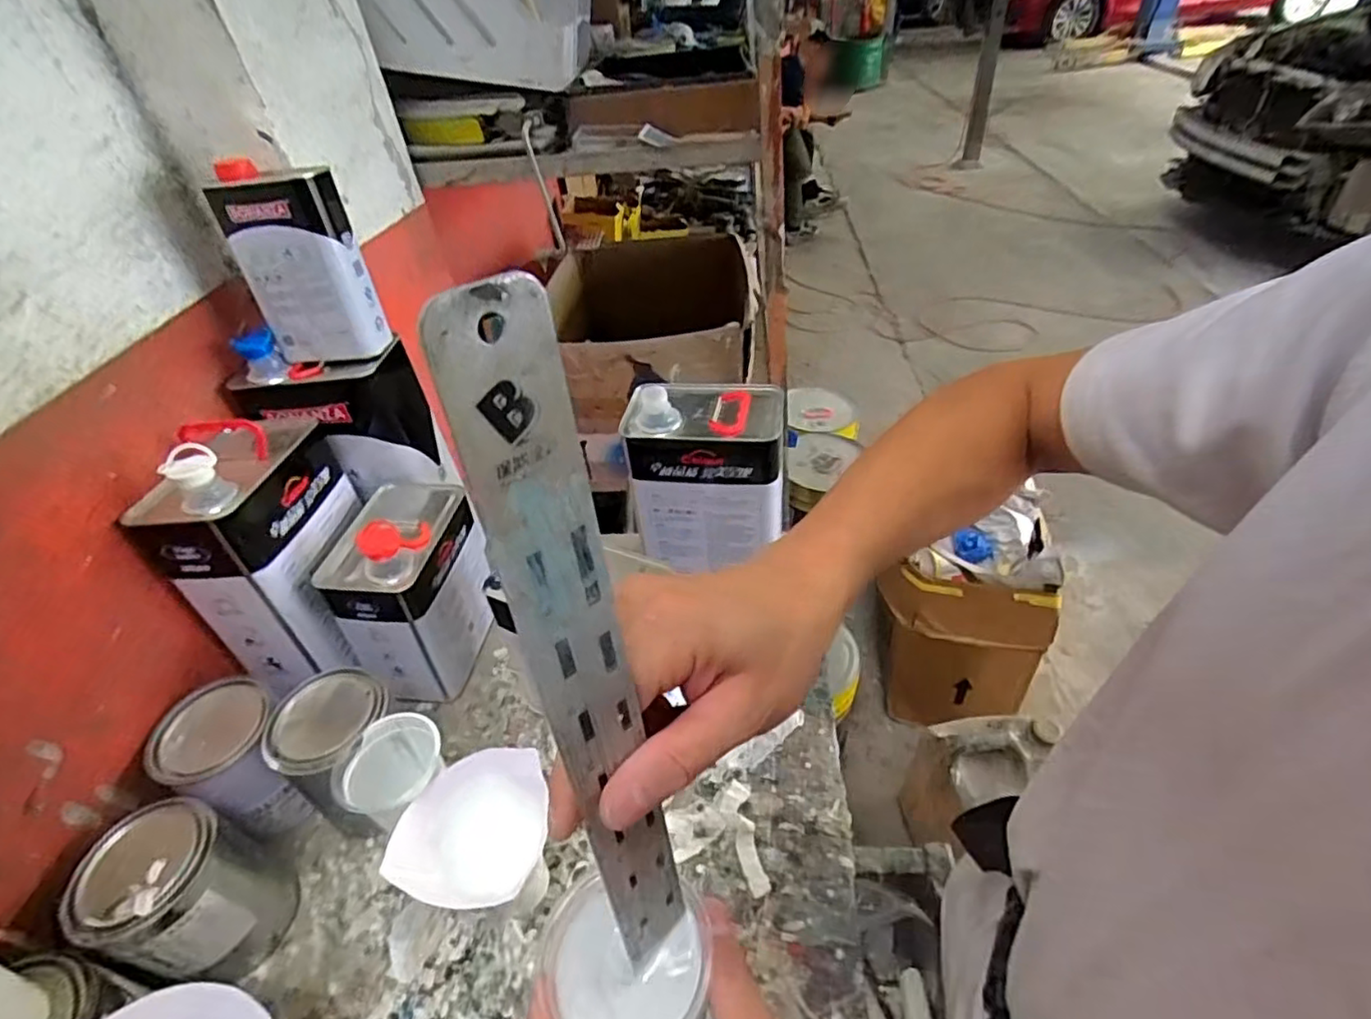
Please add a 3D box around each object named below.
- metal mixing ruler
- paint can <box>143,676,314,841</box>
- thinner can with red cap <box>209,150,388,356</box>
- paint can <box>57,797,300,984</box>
[{"bbox_3d":[-0.030,0.064,0.208,0.033,0.265,0.004,-32,39,-34],"label":"metal mixing ruler"},{"bbox_3d":[-0.434,0.245,0.629,0.094,0.128,0.103,-4,40,3],"label":"paint can"},{"bbox_3d":[-0.397,-0.253,0.676,0.106,0.178,0.070,4,41,12],"label":"thinner can with red cap"},{"bbox_3d":[-0.416,0.325,0.546,0.100,0.141,0.105,-4,40,3],"label":"paint can"}]

